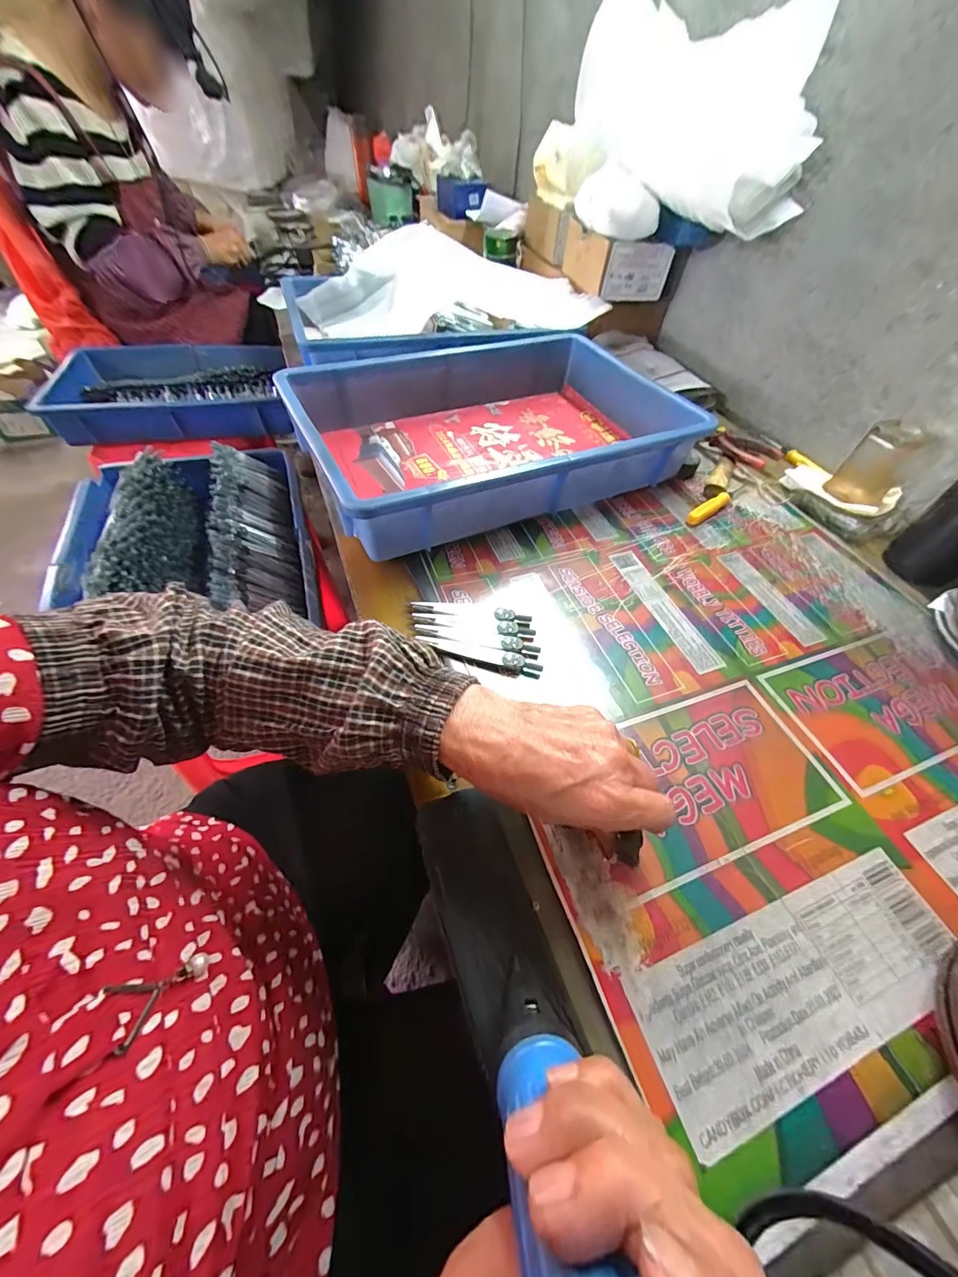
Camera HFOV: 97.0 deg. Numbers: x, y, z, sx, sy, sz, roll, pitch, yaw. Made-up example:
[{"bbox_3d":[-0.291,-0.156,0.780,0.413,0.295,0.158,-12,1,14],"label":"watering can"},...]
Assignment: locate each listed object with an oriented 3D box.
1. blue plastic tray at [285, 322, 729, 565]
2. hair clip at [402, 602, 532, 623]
[{"bbox_3d":[0.026,-0.254,0.511,0.434,0.083,0.293,-20,57,-18],"label":"blue plastic tray"},{"bbox_3d":[-0.009,-0.025,0.381,0.109,0.006,0.018,6,53,0],"label":"hair clip"}]

